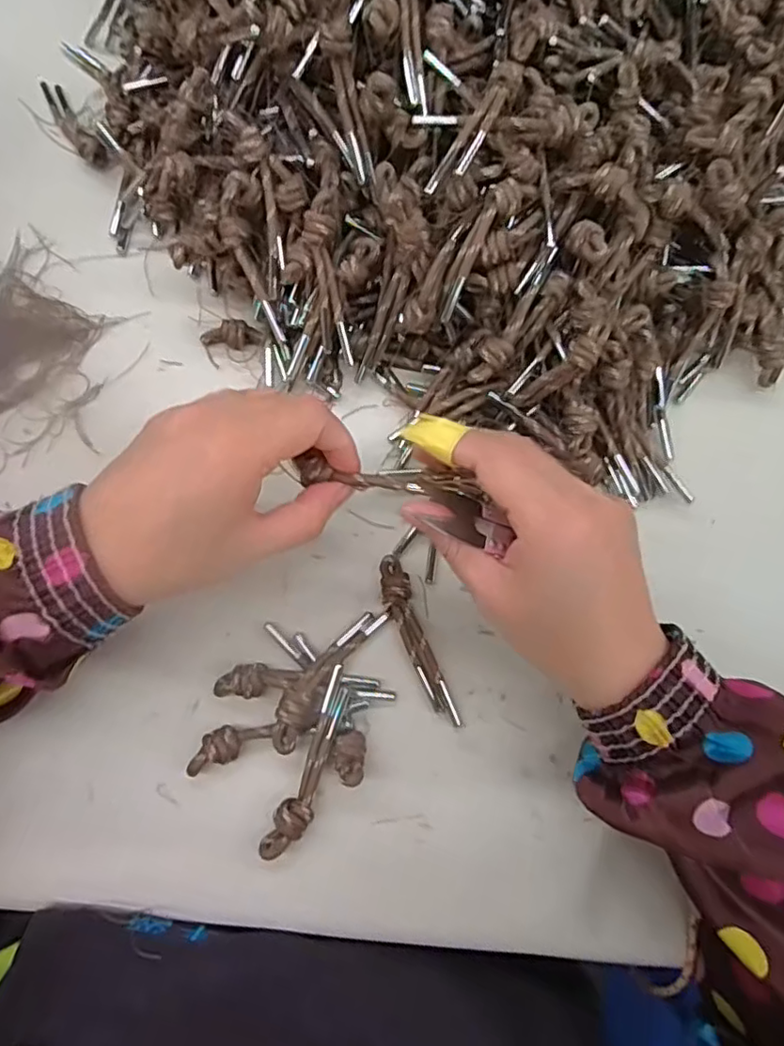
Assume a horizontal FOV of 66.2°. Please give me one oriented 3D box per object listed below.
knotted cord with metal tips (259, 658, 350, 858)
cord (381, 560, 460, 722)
[{"bbox_3d":[-0.037,0.114,0.285,0.016,0.013,0.087,21,75,5],"label":"knotted cord with metal tips"},{"bbox_3d":[0.012,0.061,0.309,0.016,0.015,0.087,-19,75,-6],"label":"cord"}]

